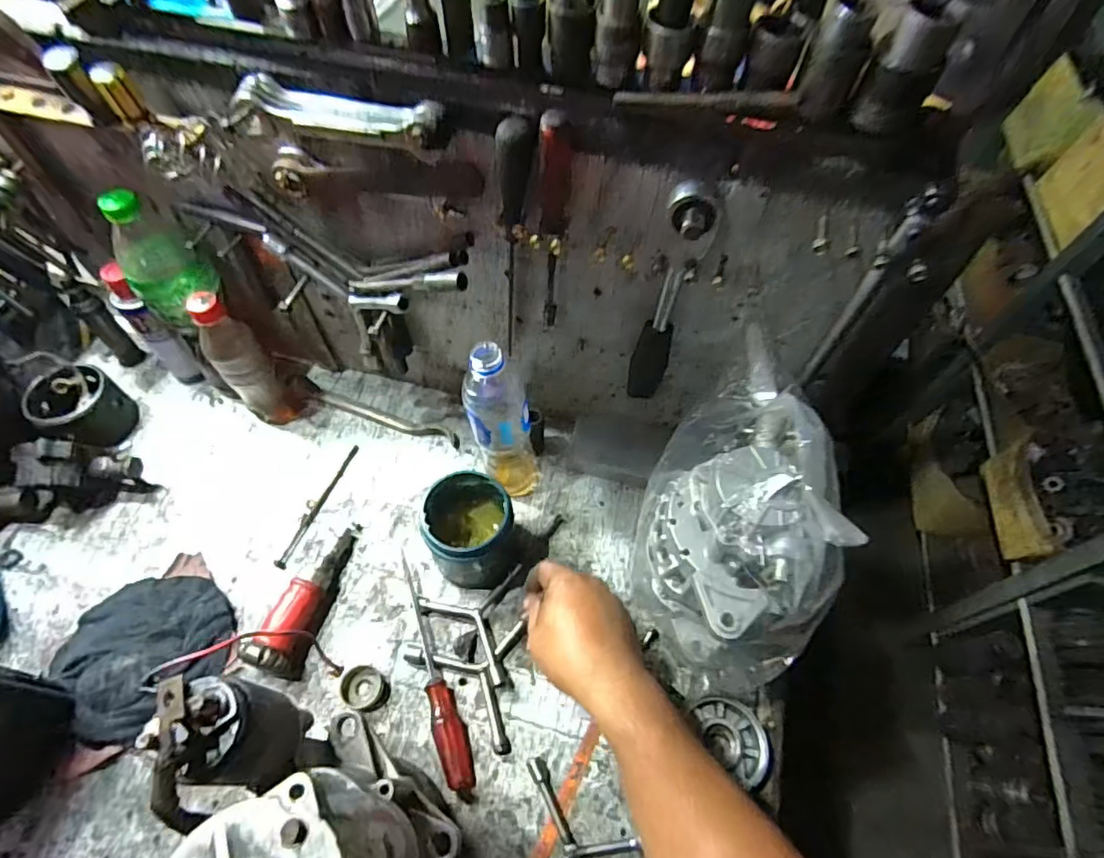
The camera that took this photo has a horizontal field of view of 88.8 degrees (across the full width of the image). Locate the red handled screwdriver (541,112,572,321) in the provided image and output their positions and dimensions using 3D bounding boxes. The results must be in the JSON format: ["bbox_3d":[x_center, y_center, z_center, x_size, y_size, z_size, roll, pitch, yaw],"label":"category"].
[{"bbox_3d":[0.001,-0.157,0.460,0.021,0.207,0.027,5,57,1],"label":"red handled screwdriver"}]

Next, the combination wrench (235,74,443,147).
[{"bbox_3d":[-0.152,-0.229,0.407,0.155,0.018,0.032,13,57,6],"label":"combination wrench"}]

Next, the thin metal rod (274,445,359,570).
[{"bbox_3d":[-0.270,0.086,0.654,0.014,0.004,0.162,18,58,9],"label":"thin metal rod"}]

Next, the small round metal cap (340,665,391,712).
[{"bbox_3d":[-0.179,0.248,0.539,0.044,0.022,0.037,14,58,6],"label":"small round metal cap"}]

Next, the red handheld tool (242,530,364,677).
[{"bbox_3d":[-0.249,0.173,0.585,0.043,0.052,0.169,16,45,8],"label":"red handheld tool"}]

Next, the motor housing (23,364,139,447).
[{"bbox_3d":[-0.562,-0.025,0.680,0.098,0.060,0.091,20,58,10],"label":"motor housing"}]

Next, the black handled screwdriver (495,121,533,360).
[{"bbox_3d":[-0.032,-0.149,0.491,0.025,0.246,0.033,-3,57,-5],"label":"black handled screwdriver"}]

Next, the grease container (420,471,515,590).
[{"bbox_3d":[-0.084,0.105,0.590,0.091,0.099,0.096,-4,57,-5],"label":"grease container"}]

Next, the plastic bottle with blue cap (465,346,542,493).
[{"bbox_3d":[-0.050,0.001,0.588,0.076,0.214,0.053,3,57,-1],"label":"plastic bottle with blue cap"}]

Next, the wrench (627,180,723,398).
[{"bbox_3d":[0.100,-0.100,0.494,0.043,0.234,0.044,18,58,9],"label":"wrench"}]

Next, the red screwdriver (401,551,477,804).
[{"bbox_3d":[-0.120,0.233,0.551,0.027,0.022,0.234,-20,60,-15],"label":"red screwdriver"}]

